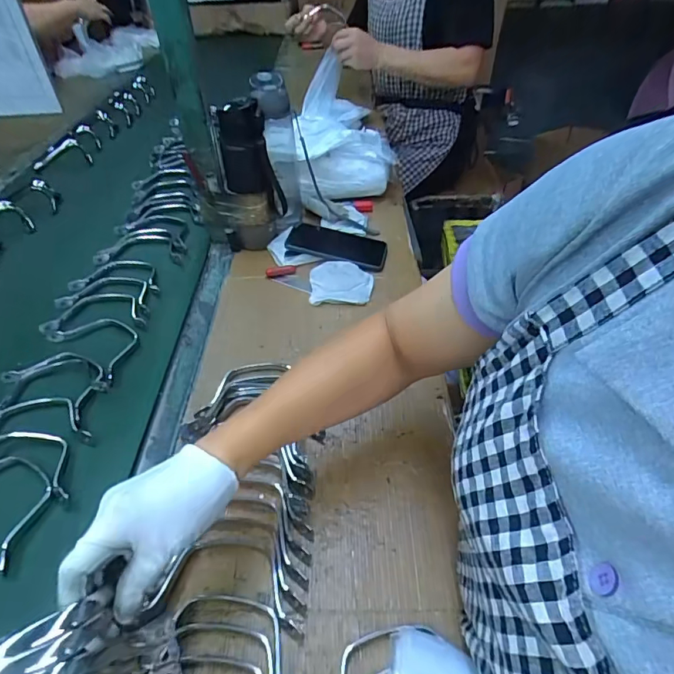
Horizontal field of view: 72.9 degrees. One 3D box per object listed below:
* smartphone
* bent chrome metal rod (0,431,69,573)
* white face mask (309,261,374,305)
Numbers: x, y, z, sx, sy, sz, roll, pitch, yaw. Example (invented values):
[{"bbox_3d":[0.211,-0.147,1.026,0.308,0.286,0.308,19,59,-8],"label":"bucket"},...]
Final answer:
[{"bbox_3d":[0.001,-0.154,0.768,0.163,0.009,0.087,18,47,6],"label":"smartphone"},{"bbox_3d":[-0.325,0.144,0.460,0.145,0.014,0.110,24,48,23],"label":"bent chrome metal rod"},{"bbox_3d":[0.006,-0.086,0.714,0.095,0.022,0.084,0,43,-1],"label":"white face mask"}]

